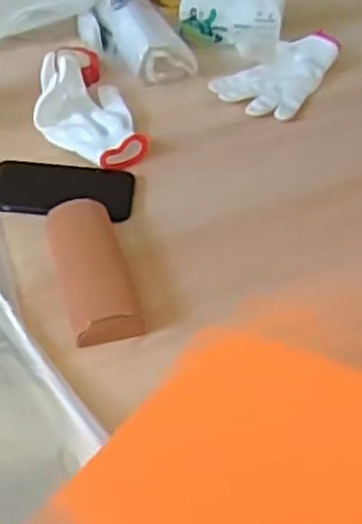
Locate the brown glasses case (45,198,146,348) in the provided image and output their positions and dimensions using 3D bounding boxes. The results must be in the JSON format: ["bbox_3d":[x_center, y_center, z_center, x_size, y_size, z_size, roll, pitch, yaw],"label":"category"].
[{"bbox_3d":[-0.086,0.008,0.699,0.065,0.032,0.178,-9,47,-16],"label":"brown glasses case"}]

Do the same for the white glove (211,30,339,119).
[{"bbox_3d":[0.144,-0.286,1.056,0.124,0.028,0.237,25,47,17],"label":"white glove"}]

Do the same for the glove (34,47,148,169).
[{"bbox_3d":[-0.130,-0.210,0.923,0.122,0.050,0.259,-9,47,-17],"label":"glove"}]

